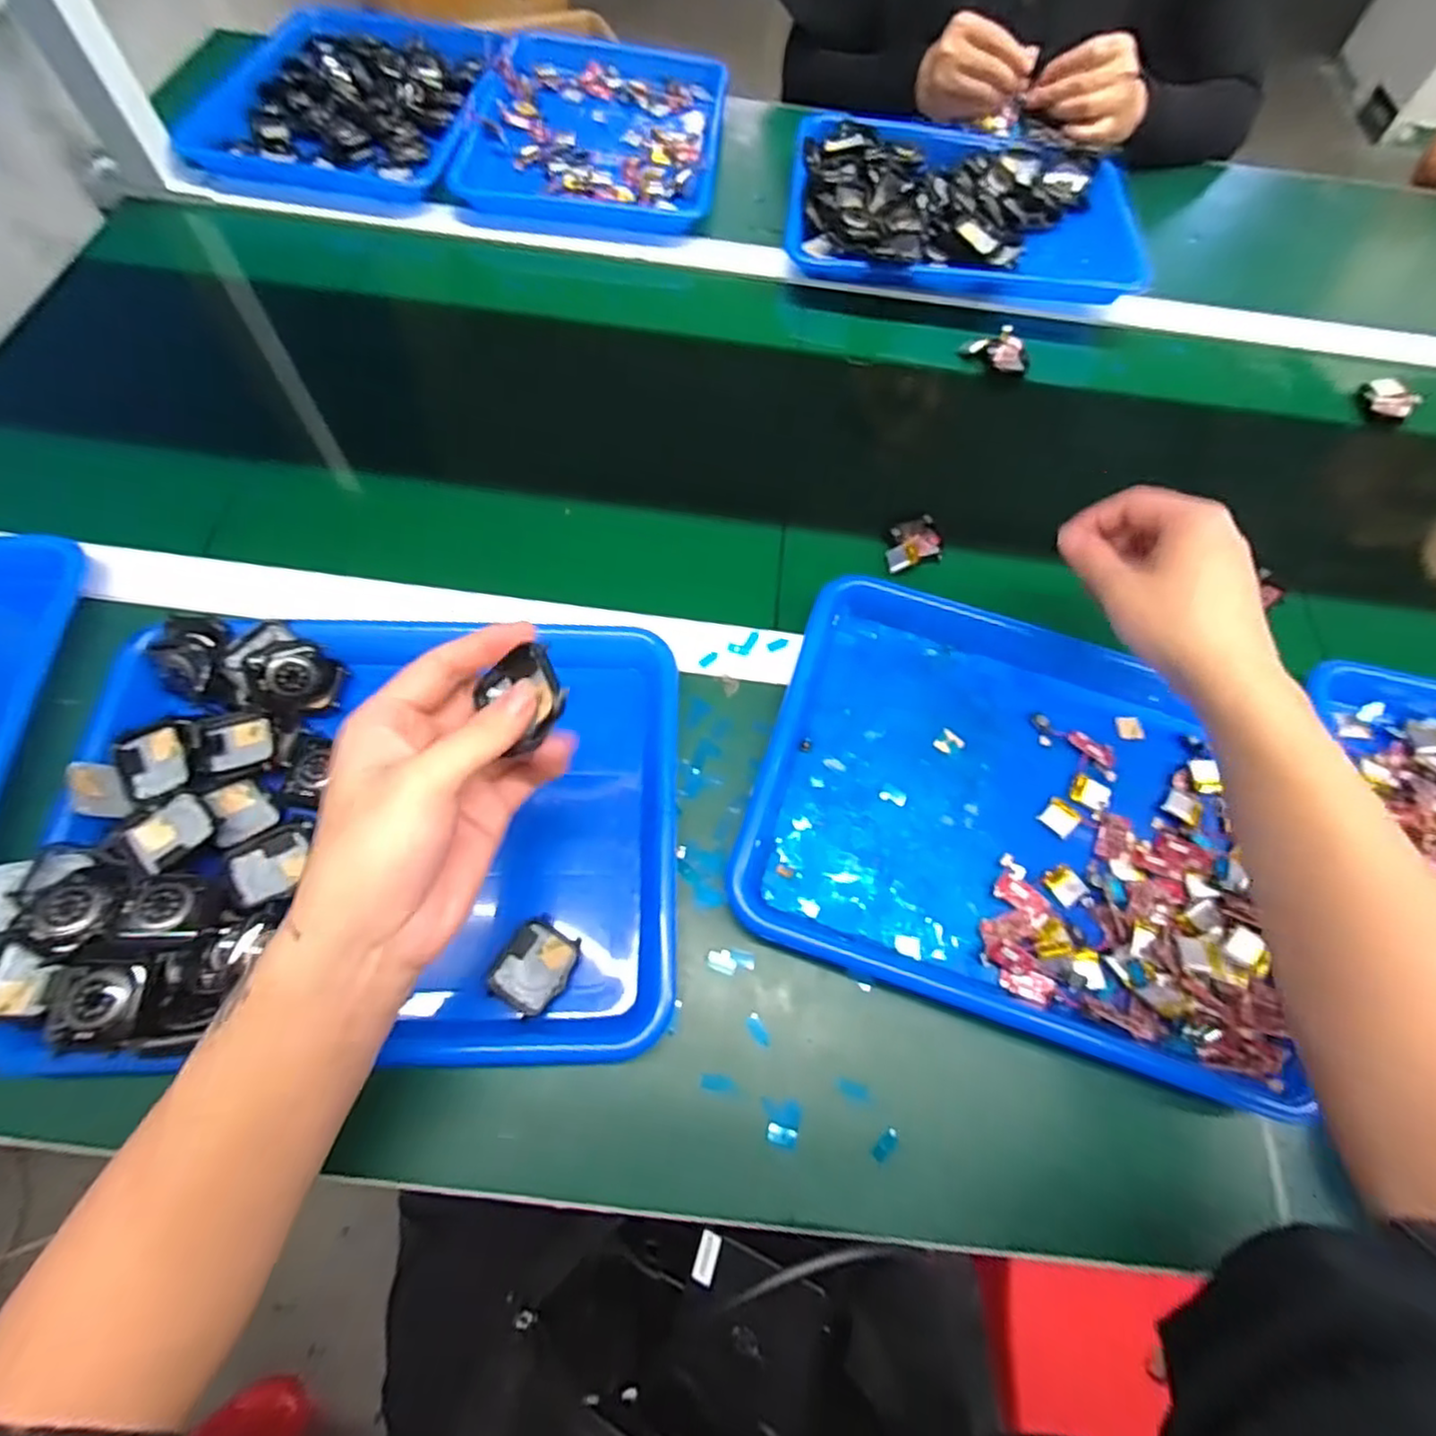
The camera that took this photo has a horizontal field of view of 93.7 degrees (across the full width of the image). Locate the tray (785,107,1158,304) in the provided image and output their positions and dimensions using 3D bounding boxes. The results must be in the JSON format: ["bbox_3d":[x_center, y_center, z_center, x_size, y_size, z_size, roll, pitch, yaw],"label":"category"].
[{"bbox_3d":[0.241,-0.516,0.677,0.336,0.047,0.242,6,66,-1],"label":"tray"}]

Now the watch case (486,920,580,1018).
[{"bbox_3d":[-0.098,0.134,0.362,0.038,0.010,0.045,28,68,9],"label":"watch case"}]

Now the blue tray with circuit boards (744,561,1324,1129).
[{"bbox_3d":[0.180,0.050,0.419,0.295,0.044,0.253,18,67,5],"label":"blue tray with circuit boards"}]

